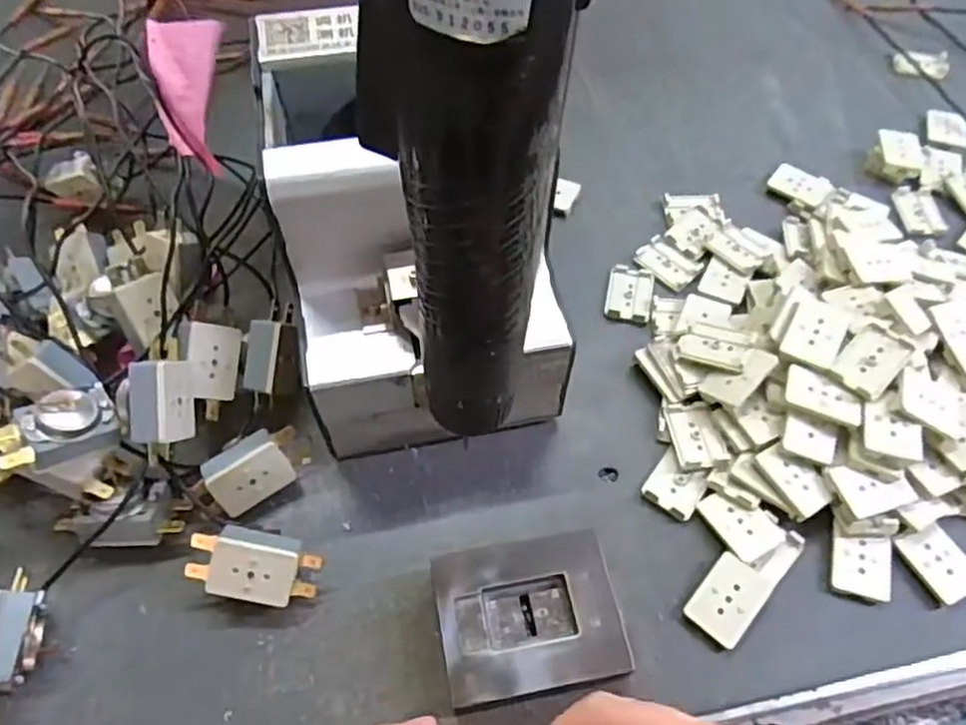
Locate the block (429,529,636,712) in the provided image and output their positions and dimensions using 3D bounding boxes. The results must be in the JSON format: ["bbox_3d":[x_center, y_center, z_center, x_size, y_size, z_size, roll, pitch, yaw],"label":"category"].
[{"bbox_3d":[0.021,0.119,0.319,0.079,0.027,0.064,-8,60,-7],"label":"block"}]

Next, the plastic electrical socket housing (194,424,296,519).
[{"bbox_3d":[-0.119,0.055,0.353,0.052,0.028,0.019,-32,32,-17],"label":"plastic electrical socket housing"}]

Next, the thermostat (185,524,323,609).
[{"bbox_3d":[-0.108,0.096,0.327,0.058,0.021,0.031,10,86,-9],"label":"thermostat"}]

